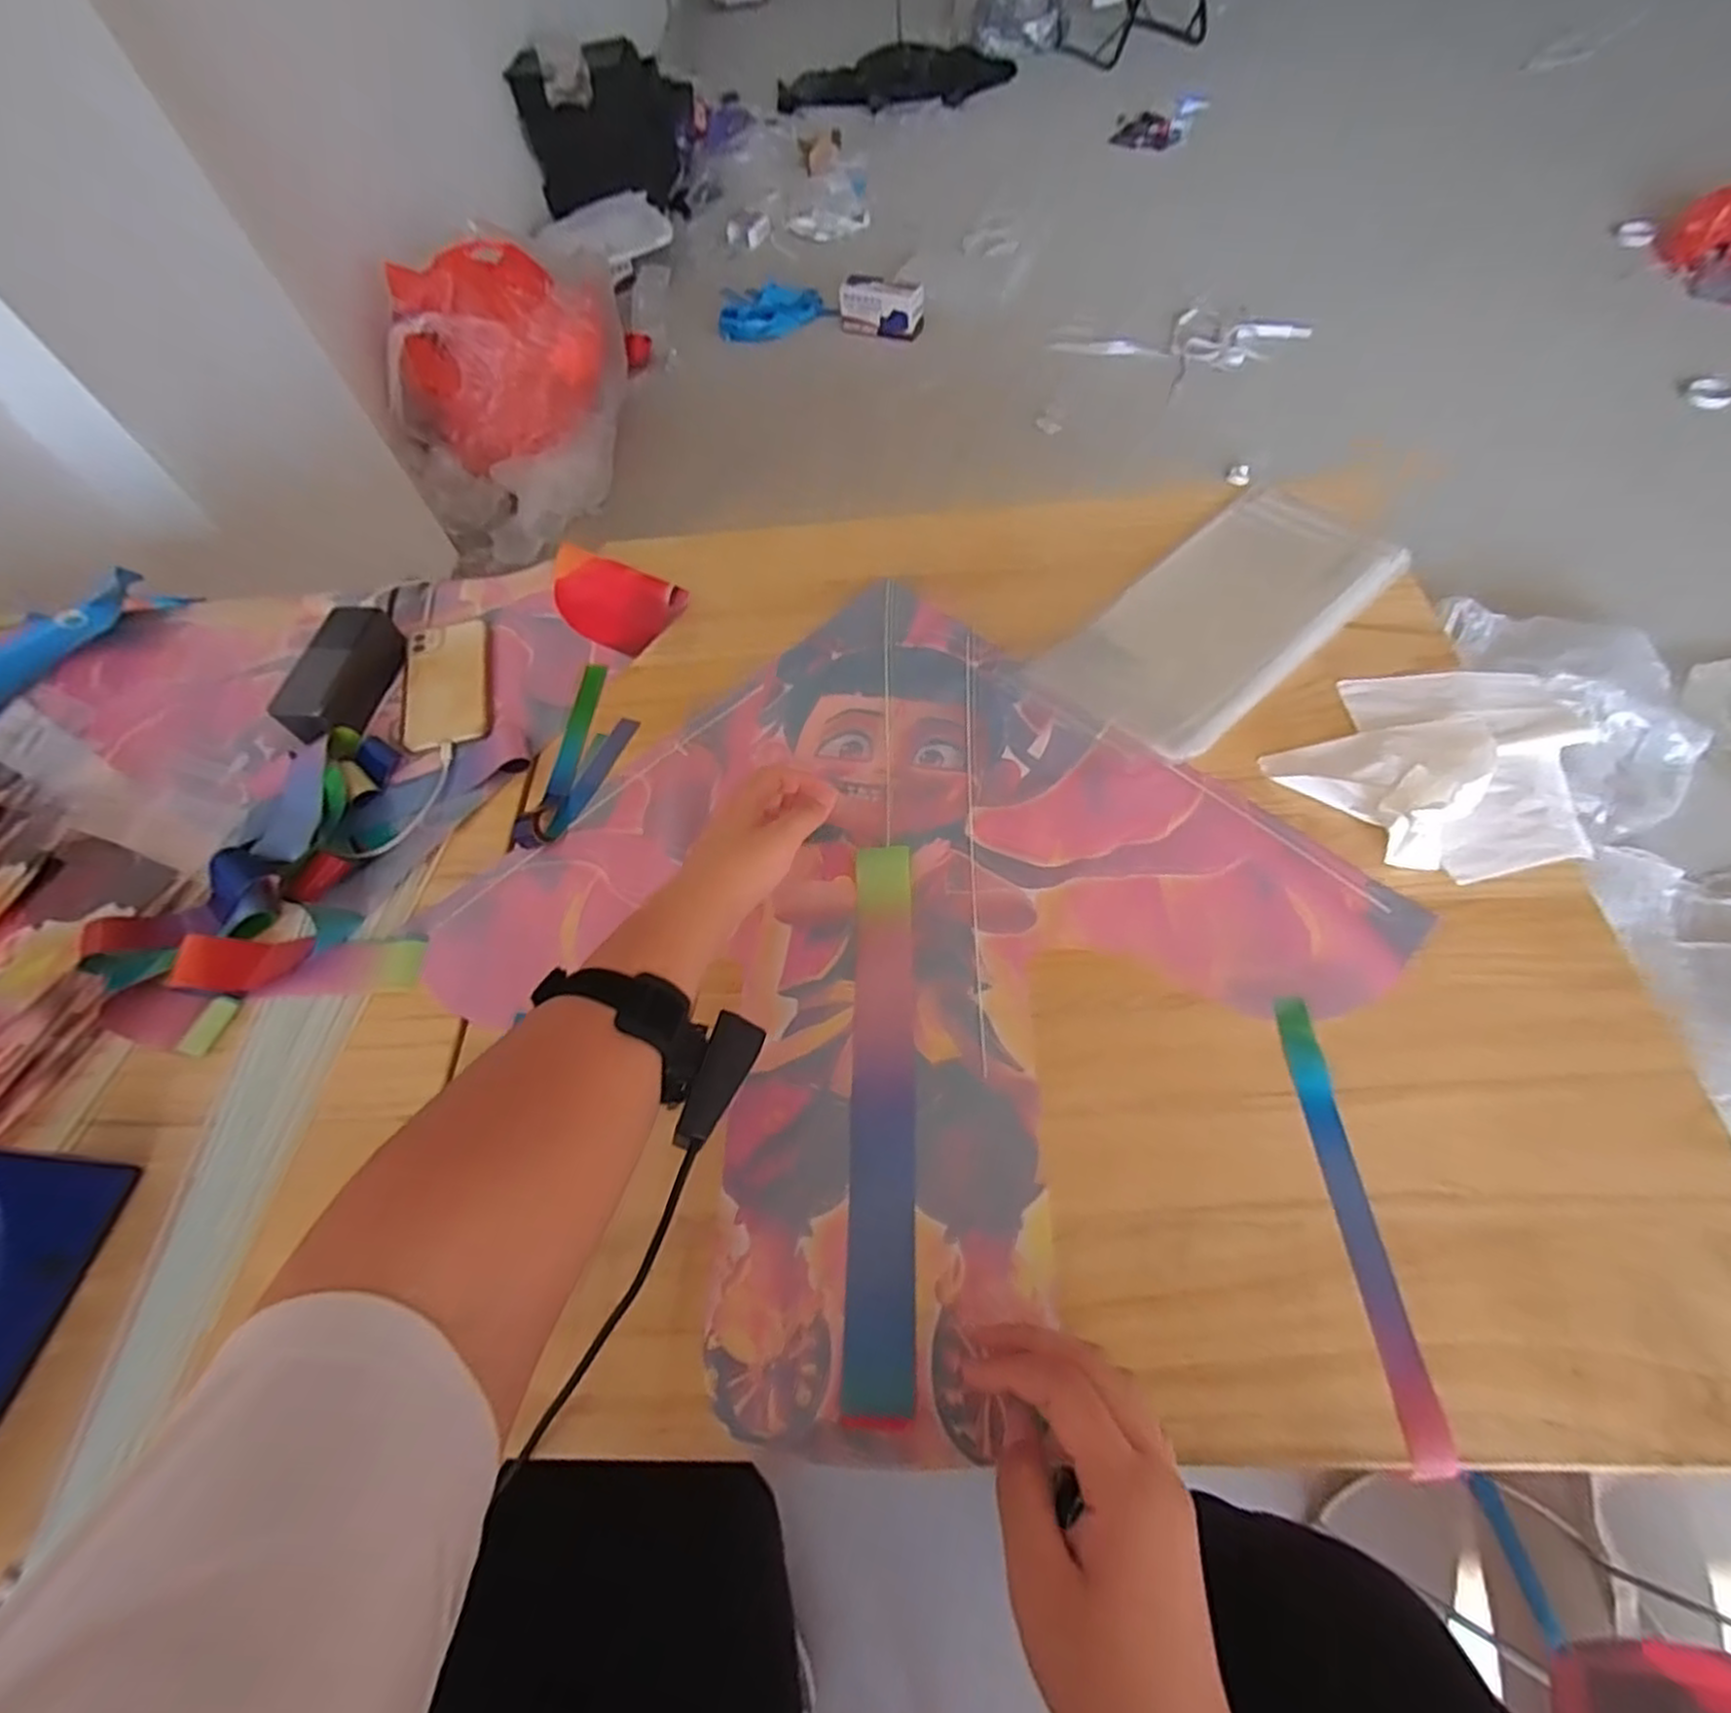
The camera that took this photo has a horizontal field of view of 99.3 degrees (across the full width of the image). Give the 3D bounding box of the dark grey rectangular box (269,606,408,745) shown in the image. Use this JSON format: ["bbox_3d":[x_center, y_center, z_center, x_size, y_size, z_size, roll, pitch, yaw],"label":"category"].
[{"bbox_3d":[-0.483,-0.166,0.681,0.059,0.052,0.144,2,60,7],"label":"dark grey rectangular box"}]

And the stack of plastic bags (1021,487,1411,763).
[{"bbox_3d":[0.312,-0.212,0.651,0.316,0.018,0.162,-42,65,-11],"label":"stack of plastic bags"}]

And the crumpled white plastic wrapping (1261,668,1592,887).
[{"bbox_3d":[0.456,-0.075,0.560,0.232,0.034,0.181,-31,61,-12],"label":"crumpled white plastic wrapping"}]

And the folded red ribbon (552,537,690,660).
[{"bbox_3d":[-0.267,-0.263,0.746,0.160,0.028,0.088,26,65,20],"label":"folded red ribbon"}]

